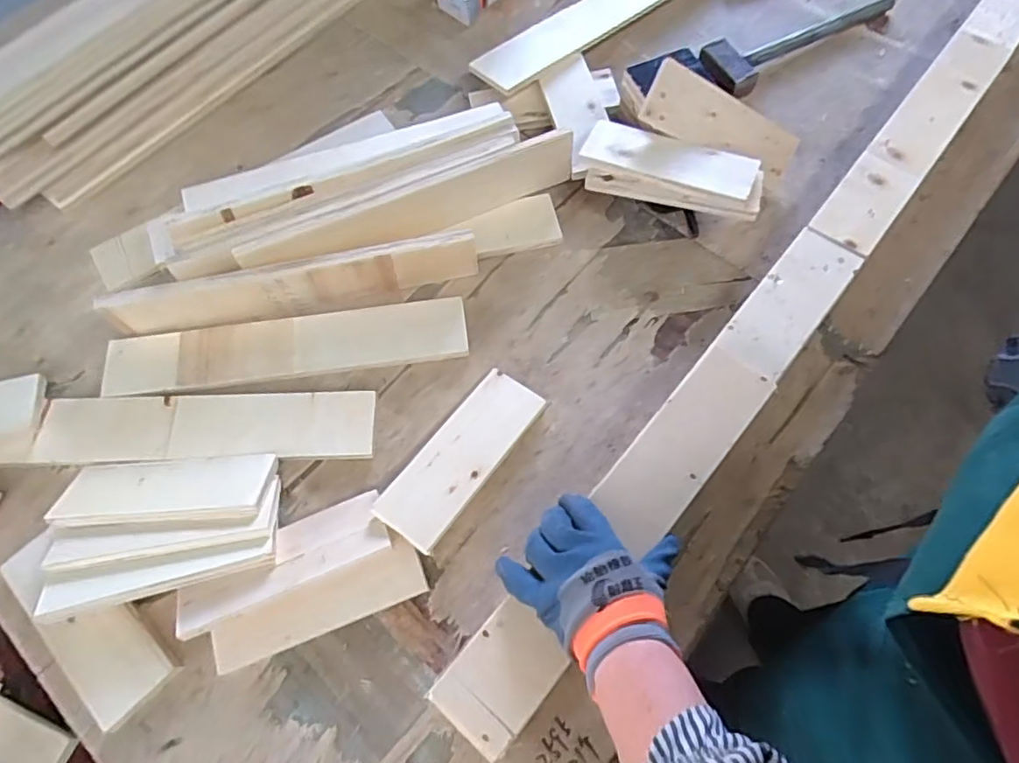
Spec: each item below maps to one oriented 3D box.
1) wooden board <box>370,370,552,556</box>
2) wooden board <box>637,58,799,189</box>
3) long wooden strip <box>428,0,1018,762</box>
[{"bbox_3d":[-0.047,0.072,0.604,0.072,0.009,0.200,33,64,17],"label":"wooden board"},{"bbox_3d":[0.259,-0.312,0.718,0.200,0.015,0.077,20,93,-14],"label":"wooden board"},{"bbox_3d":[0.327,-0.128,0.628,0.070,0.034,1.135,37,72,18],"label":"long wooden strip"}]

